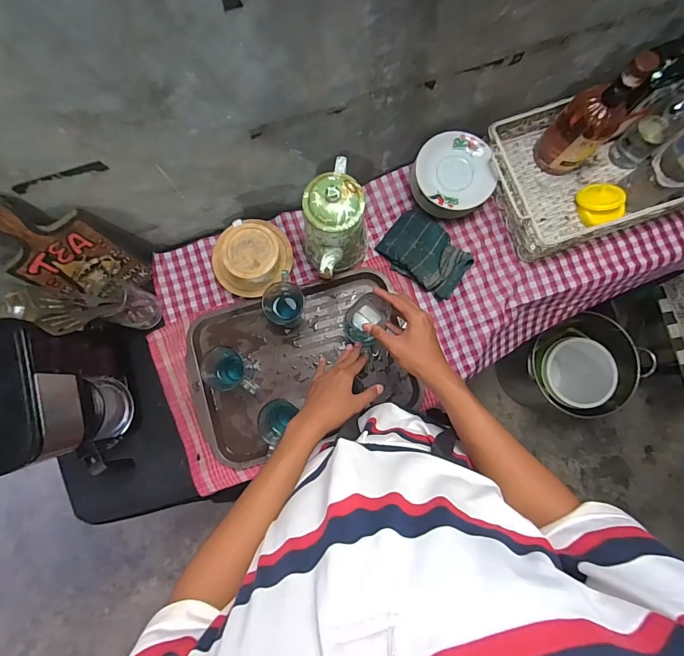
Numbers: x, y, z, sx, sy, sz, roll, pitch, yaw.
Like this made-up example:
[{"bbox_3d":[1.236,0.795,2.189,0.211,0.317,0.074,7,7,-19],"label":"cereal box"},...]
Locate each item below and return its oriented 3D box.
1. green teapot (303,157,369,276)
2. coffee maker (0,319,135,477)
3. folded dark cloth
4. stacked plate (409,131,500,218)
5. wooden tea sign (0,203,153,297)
[{"bbox_3d":[-0.008,-0.172,0.647,0.105,0.192,0.201,12,82,0],"label":"green teapot"},{"bbox_3d":[-0.463,0.105,0.600,0.135,0.275,0.244,-16,83,-4],"label":"coffee maker"},{"bbox_3d":[0.167,-0.149,0.736,0.174,0.046,0.113,40,83,4],"label":"folded dark cloth"},{"bbox_3d":[0.207,-0.282,0.706,0.142,0.078,0.148,0,82,-1],"label":"stacked plate"},{"bbox_3d":[-0.457,-0.114,0.626,0.127,0.284,0.021,-45,66,-4],"label":"wooden tea sign"}]

